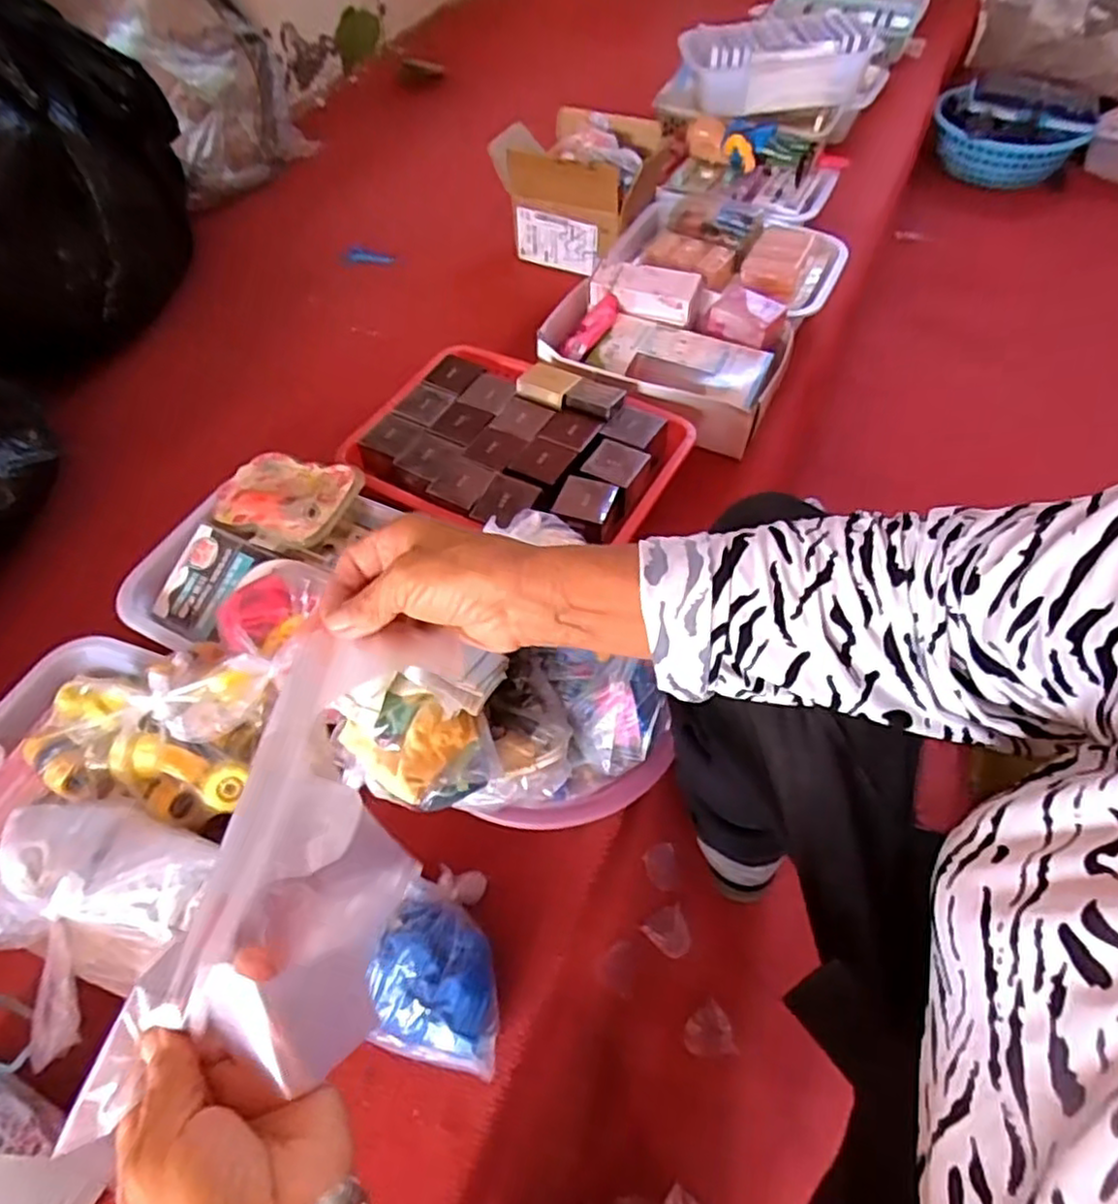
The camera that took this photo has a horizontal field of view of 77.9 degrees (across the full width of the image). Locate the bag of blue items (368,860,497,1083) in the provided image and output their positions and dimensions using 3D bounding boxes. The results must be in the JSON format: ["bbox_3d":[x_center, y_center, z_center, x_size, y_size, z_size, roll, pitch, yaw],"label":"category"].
[{"bbox_3d":[-0.086,0.256,0.483,0.092,0.069,0.130,-9,54,-4],"label":"bag of blue items"}]

